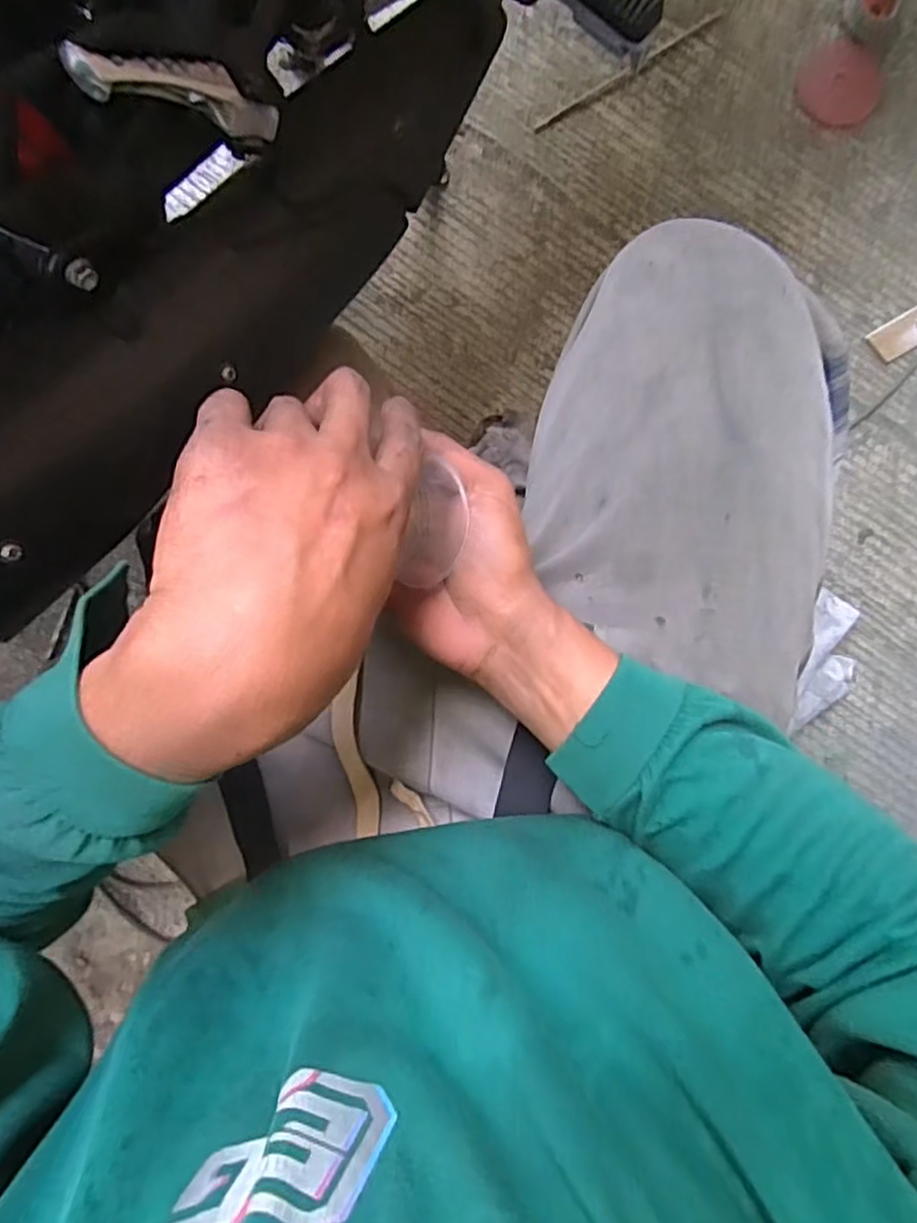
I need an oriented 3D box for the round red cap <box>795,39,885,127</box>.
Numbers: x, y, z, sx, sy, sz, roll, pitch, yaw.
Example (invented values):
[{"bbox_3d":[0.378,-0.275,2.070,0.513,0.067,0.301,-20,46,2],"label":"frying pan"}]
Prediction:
[{"bbox_3d":[0.440,-0.607,0.767,0.094,0.004,0.090,0,91,0],"label":"round red cap"}]

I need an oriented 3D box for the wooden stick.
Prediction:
[{"bbox_3d":[0.195,-0.619,0.765,0.248,0.005,0.010,-31,91,0],"label":"wooden stick"}]

